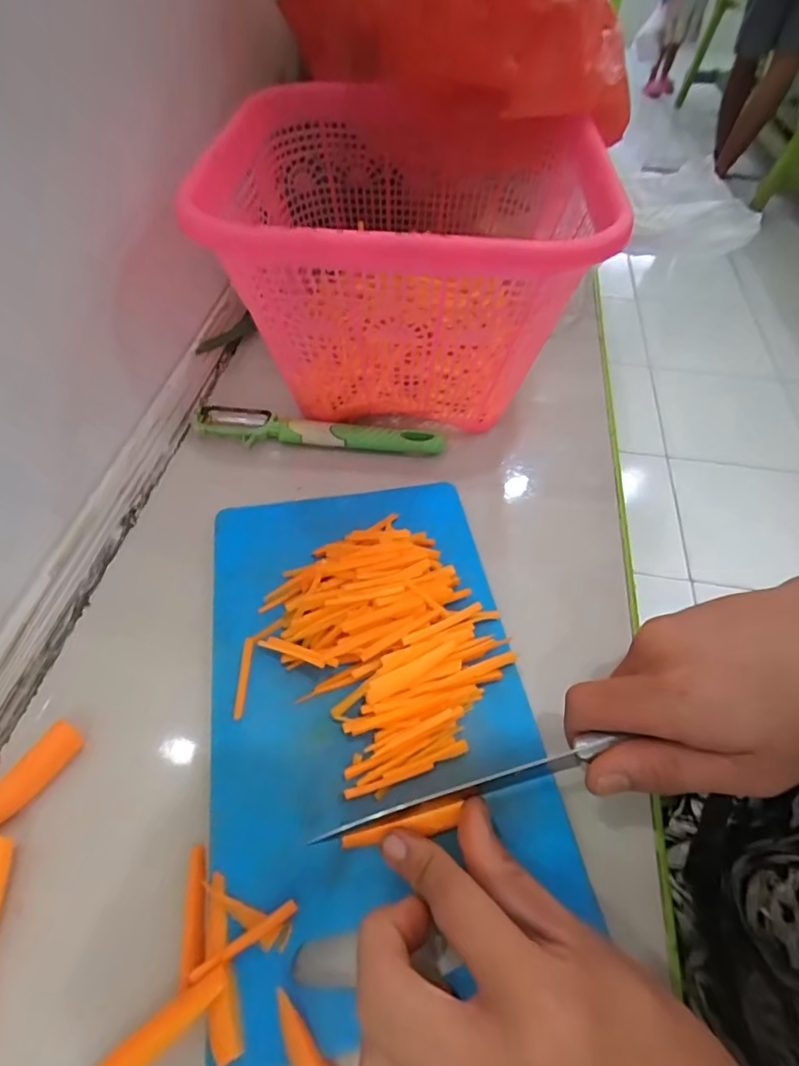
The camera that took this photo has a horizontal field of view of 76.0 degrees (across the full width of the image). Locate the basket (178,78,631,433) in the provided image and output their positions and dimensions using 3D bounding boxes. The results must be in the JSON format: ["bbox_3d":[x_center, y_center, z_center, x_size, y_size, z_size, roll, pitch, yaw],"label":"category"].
[{"bbox_3d":[-0.001,-0.178,0.345,0.211,0.146,0.231,7,55,2],"label":"basket"}]

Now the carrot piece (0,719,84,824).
[{"bbox_3d":[-0.160,0.105,0.222,0.013,0.012,0.045,26,58,15],"label":"carrot piece"}]

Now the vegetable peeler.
[{"bbox_3d":[-0.056,-0.069,0.351,0.170,0.014,0.029,8,55,3],"label":"vegetable peeler"}]

